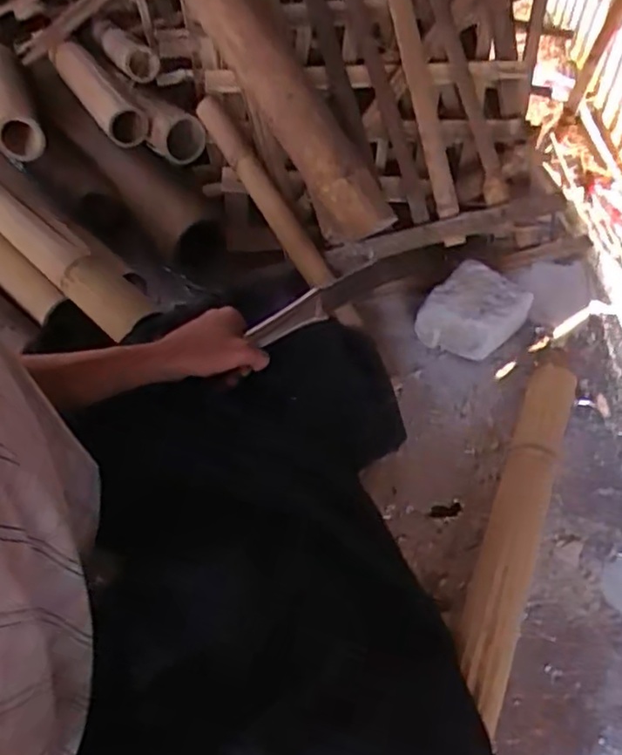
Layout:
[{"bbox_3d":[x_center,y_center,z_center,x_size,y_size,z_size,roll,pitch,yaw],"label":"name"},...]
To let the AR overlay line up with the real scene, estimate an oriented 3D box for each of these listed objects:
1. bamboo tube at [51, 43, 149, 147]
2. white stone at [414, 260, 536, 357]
[{"bbox_3d":[-0.341,-0.461,1.007,0.062,0.054,0.272,-28,61,-17],"label":"bamboo tube"},{"bbox_3d":[0.233,-0.087,0.934,0.129,0.085,0.118,-39,64,-23],"label":"white stone"}]

